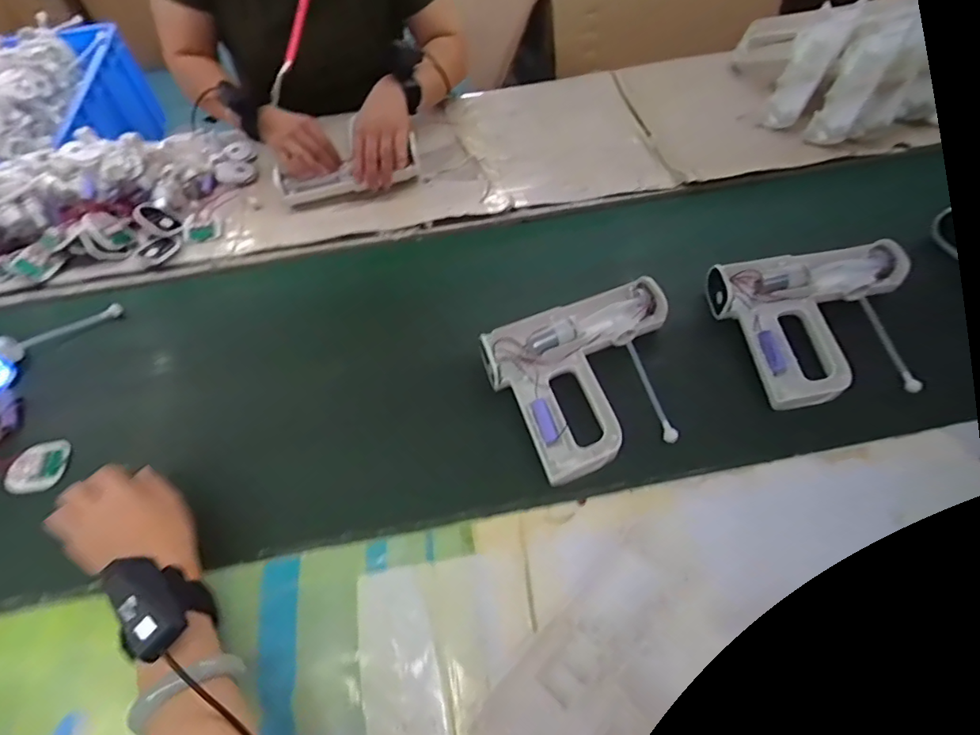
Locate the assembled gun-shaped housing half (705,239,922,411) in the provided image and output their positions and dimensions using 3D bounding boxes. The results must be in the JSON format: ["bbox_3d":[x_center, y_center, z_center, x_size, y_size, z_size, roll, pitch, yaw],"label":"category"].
[{"bbox_3d":[0.362,-0.046,0.561,0.199,0.065,0.171,-7,57,-1],"label":"assembled gun-shaped housing half"}]

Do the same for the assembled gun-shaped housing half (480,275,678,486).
[{"bbox_3d":[0.112,0.003,0.547,0.207,0.039,0.187,-20,58,-9],"label":"assembled gun-shaped housing half"}]

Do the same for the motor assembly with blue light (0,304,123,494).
[{"bbox_3d":[-0.560,0.037,0.599,0.187,0.025,0.240,-11,57,-3],"label":"motor assembly with blue light"}]

